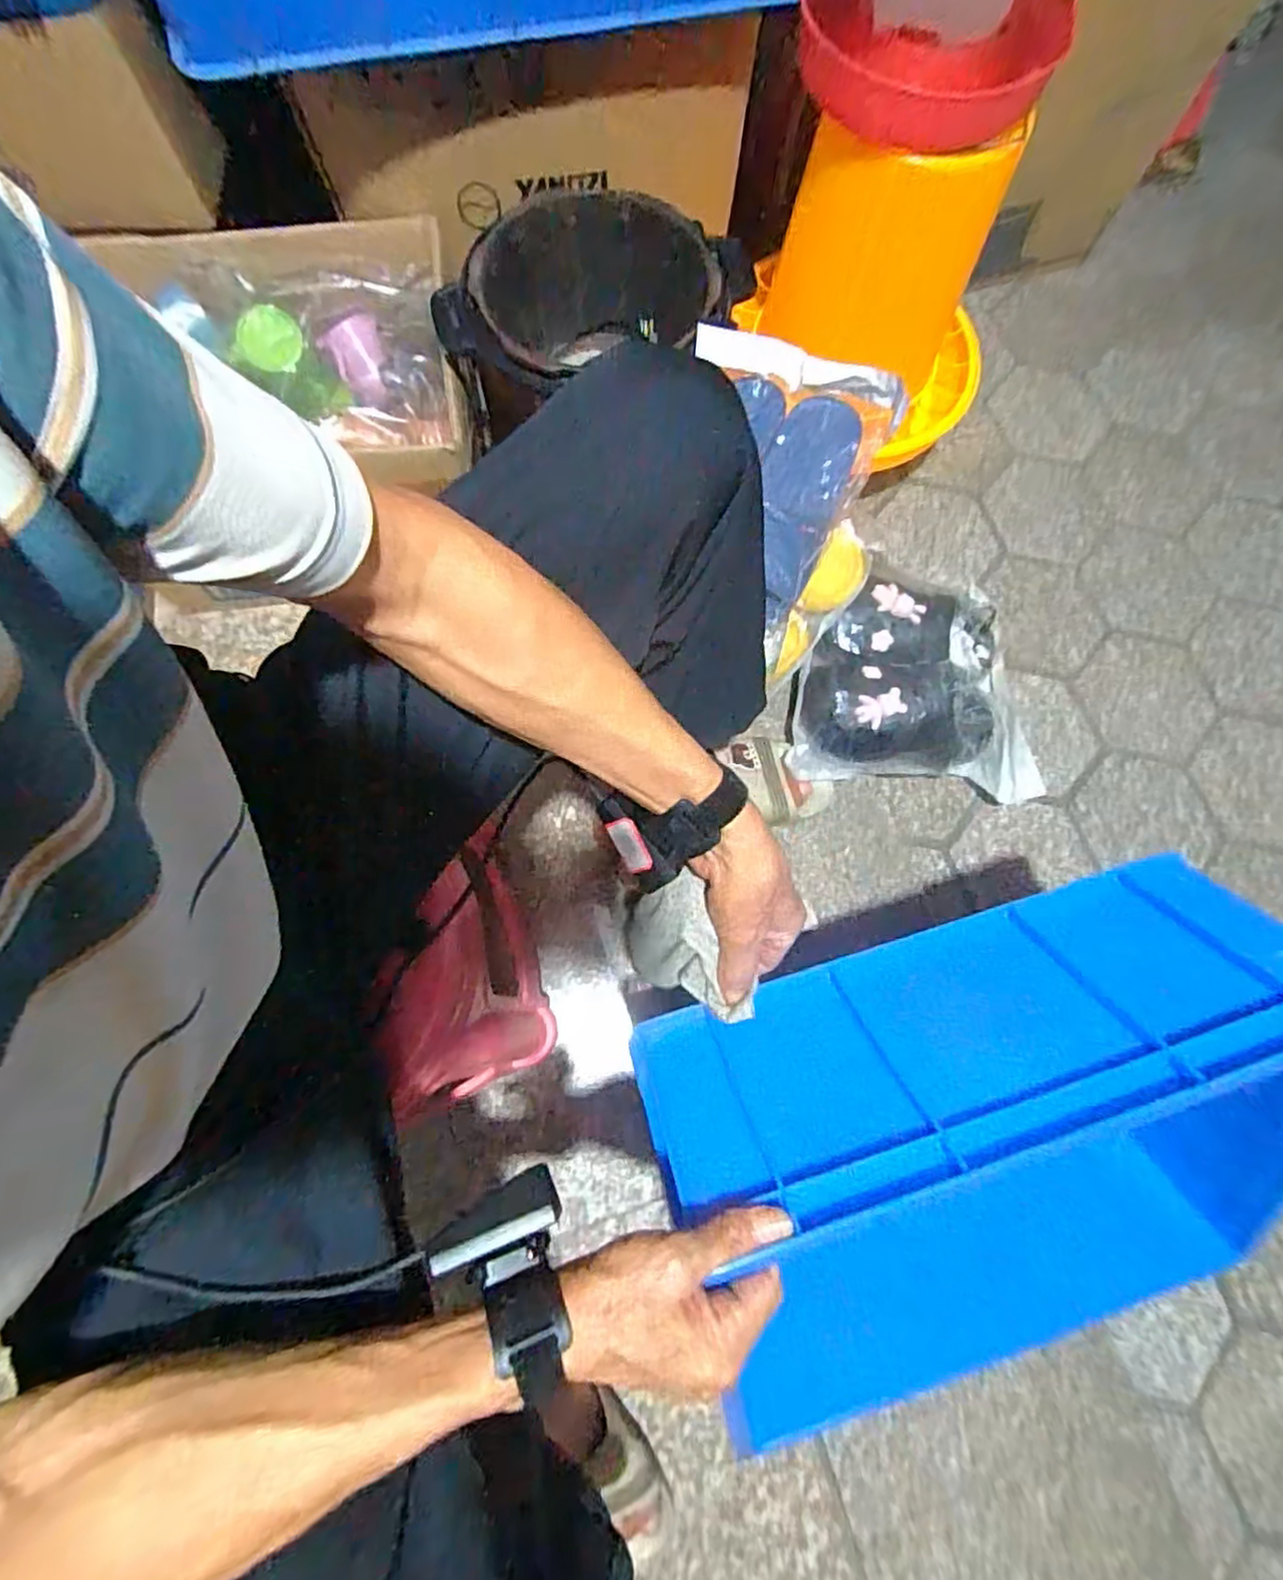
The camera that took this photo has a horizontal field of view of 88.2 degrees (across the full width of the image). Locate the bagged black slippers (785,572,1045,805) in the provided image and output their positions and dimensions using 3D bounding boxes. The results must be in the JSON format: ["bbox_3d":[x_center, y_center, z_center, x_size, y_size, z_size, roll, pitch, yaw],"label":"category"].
[{"bbox_3d":[0.328,-0.116,0.794,0.304,0.139,0.237,4,74,0],"label":"bagged black slippers"}]

